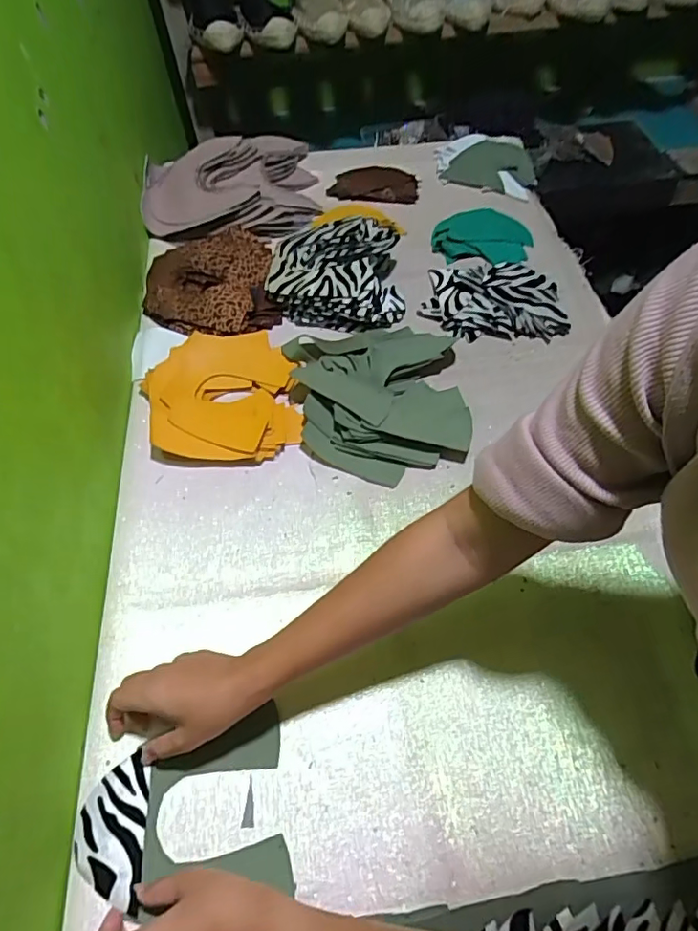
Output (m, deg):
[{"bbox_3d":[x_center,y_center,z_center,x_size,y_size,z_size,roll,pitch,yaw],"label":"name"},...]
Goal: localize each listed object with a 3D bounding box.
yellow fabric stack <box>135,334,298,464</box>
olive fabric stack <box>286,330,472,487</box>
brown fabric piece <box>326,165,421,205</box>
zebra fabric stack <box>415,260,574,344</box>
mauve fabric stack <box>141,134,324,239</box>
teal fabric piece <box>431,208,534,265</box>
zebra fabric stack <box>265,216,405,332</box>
[{"bbox_3d":[-0.150,-0.088,0.660,0.169,0.030,0.188,-7,57,-3],"label":"yellow fabric stack"},{"bbox_3d":[0.037,-0.089,0.648,0.201,0.044,0.218,-9,57,-4],"label":"olive fabric stack"},{"bbox_3d":[0.041,-0.461,0.896,0.143,0.008,0.103,-2,57,1],"label":"brown fabric piece"},{"bbox_3d":[0.194,-0.222,0.734,0.189,0.036,0.123,4,57,4],"label":"zebra fabric stack"},{"bbox_3d":[-0.180,-0.431,0.839,0.266,0.054,0.194,-9,60,-8],"label":"mauve fabric stack"},{"bbox_3d":[0.198,-0.348,0.825,0.145,0.015,0.121,1,57,2],"label":"teal fabric piece"},{"bbox_3d":[-0.016,-0.263,0.741,0.177,0.051,0.166,0,57,1],"label":"zebra fabric stack"}]

